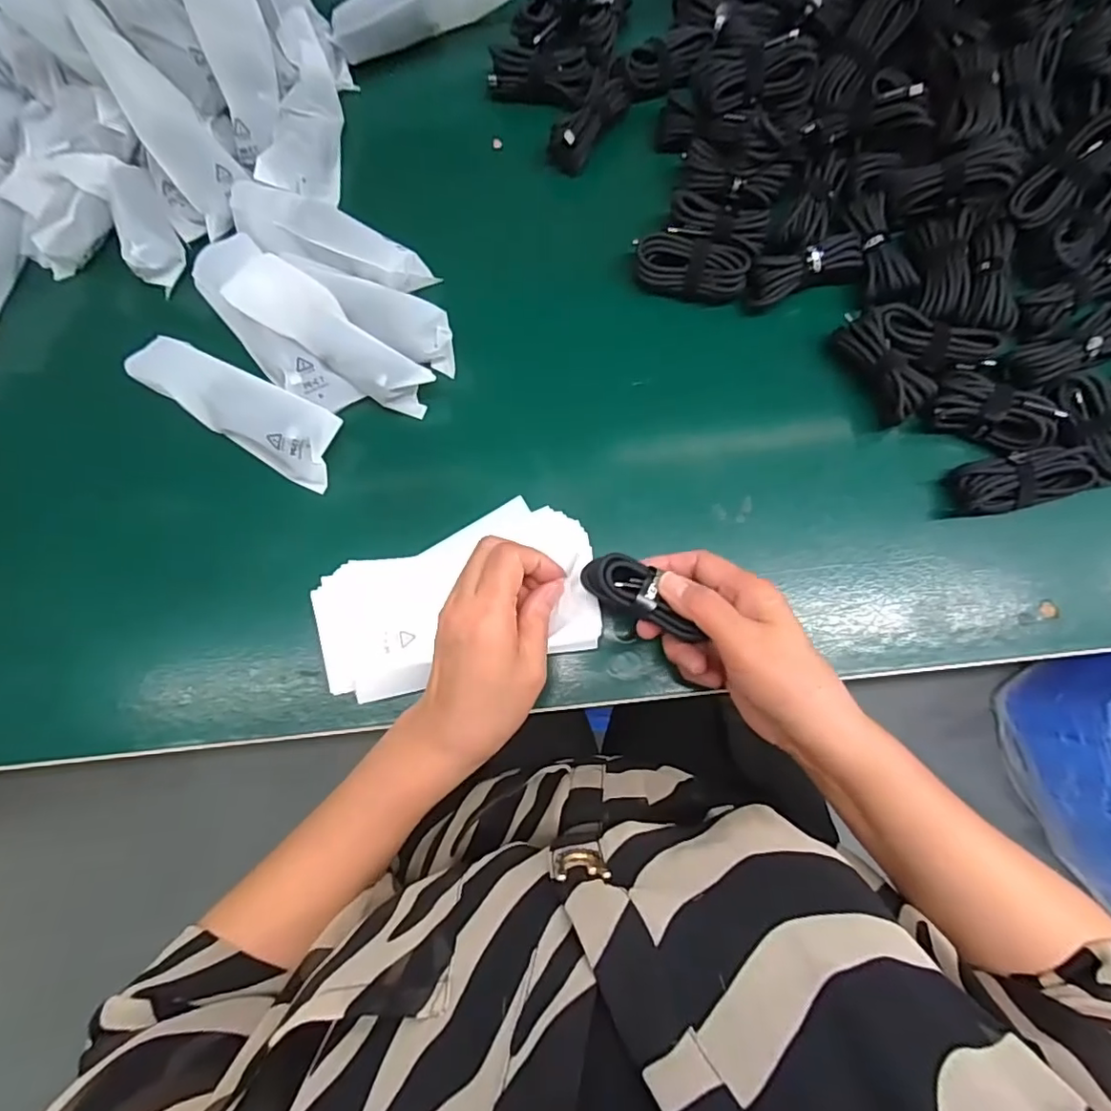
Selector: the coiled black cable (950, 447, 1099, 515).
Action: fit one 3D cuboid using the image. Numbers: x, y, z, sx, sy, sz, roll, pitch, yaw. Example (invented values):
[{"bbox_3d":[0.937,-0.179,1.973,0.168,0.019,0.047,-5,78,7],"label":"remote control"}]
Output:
[{"bbox_3d":[0.294,-0.048,0.362,0.080,0.024,0.034,-13,80,1],"label":"coiled black cable"}]

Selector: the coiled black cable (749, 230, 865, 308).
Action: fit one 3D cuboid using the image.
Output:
[{"bbox_3d":[0.174,-0.199,0.394,0.078,0.018,0.031,-11,80,1],"label":"coiled black cable"}]

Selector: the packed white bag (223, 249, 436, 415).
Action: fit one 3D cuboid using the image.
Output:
[{"bbox_3d":[-0.154,-0.154,0.393,0.148,0.032,0.044,34,83,8],"label":"packed white bag"}]

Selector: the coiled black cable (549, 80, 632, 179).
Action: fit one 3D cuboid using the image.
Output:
[{"bbox_3d":[0.026,-0.329,0.431,0.029,0.029,0.076,32,83,8],"label":"coiled black cable"}]

